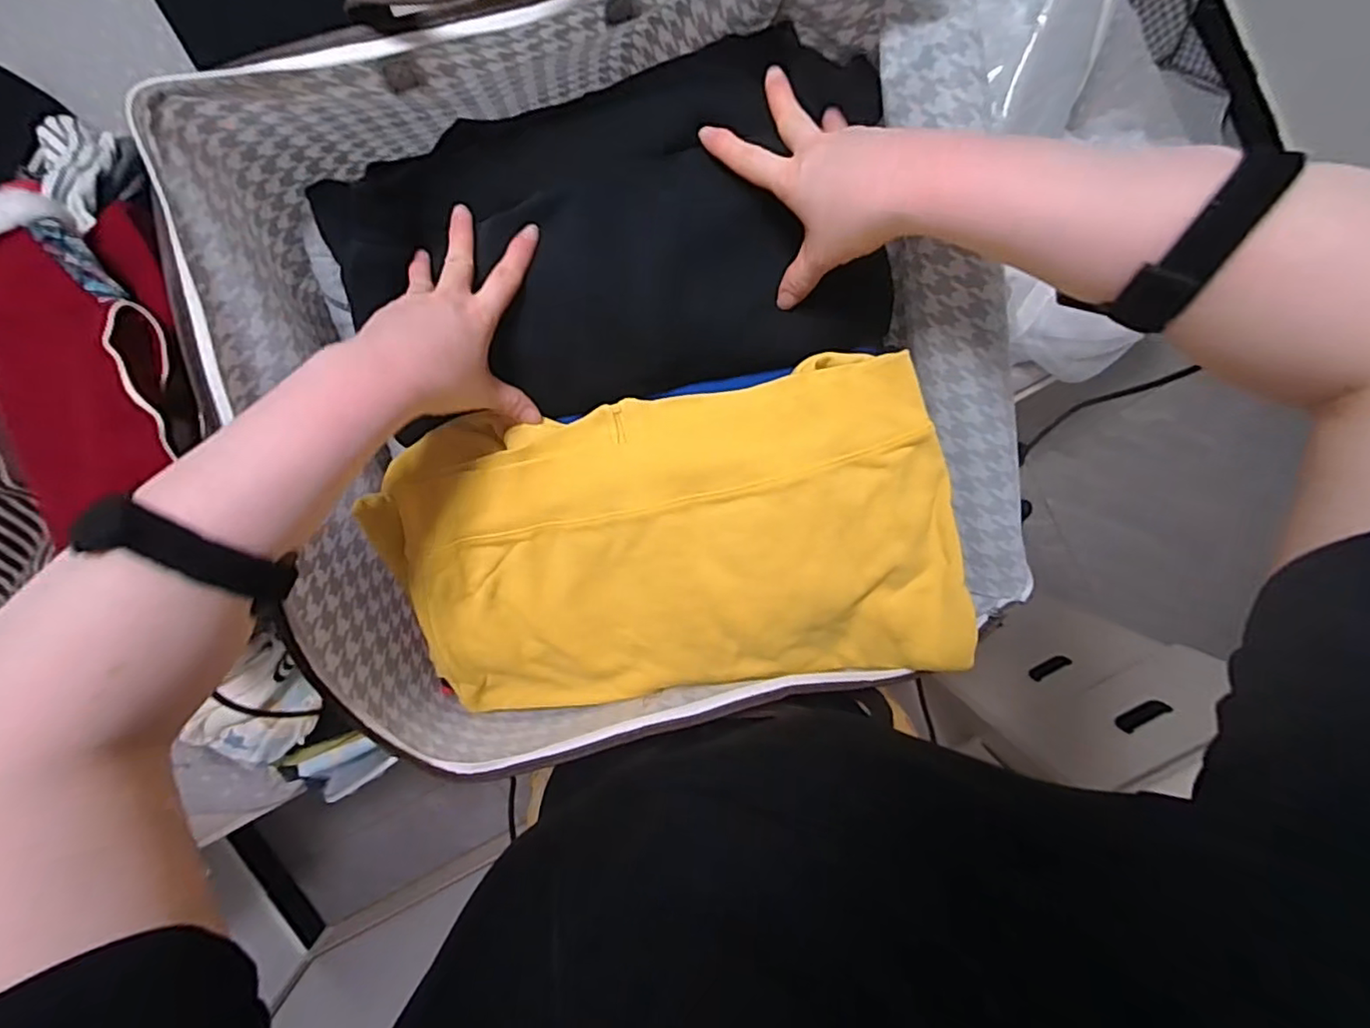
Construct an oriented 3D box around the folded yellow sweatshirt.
[{"bbox_3d":[-0.013,0.029,0.427,0.378,0.079,0.223,-9,97,0],"label":"folded yellow sweatshirt"}]

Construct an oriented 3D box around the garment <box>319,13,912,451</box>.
[{"bbox_3d":[-0.053,-0.190,0.412,0.392,0.053,0.214,-11,97,0],"label":"garment"}]

